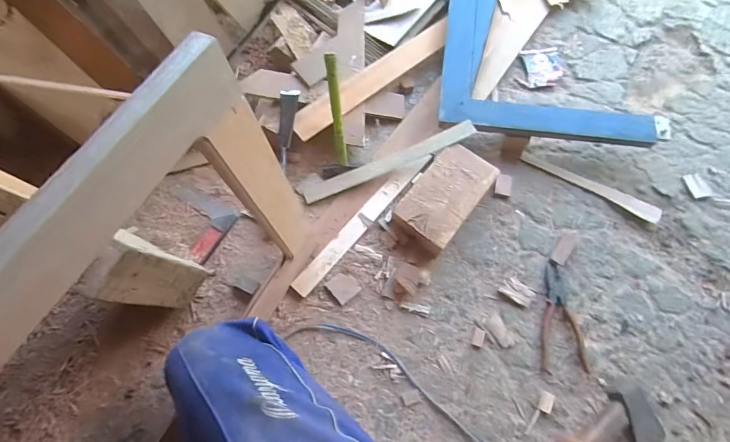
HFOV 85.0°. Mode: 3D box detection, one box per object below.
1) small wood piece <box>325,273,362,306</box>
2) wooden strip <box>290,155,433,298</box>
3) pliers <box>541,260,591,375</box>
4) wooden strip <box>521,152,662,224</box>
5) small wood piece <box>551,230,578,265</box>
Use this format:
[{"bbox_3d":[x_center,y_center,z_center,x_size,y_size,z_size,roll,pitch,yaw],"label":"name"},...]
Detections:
[{"bbox_3d":[-0.041,0.126,0.761,0.050,0.012,0.049,-40,72,-12],"label":"small wood piece"},{"bbox_3d":[-0.005,-0.001,0.796,0.043,0.015,0.371,40,76,16],"label":"wooden strip"},{"bbox_3d":[0.359,0.175,0.744,0.081,0.019,0.200,-3,69,1],"label":"pliers"},{"bbox_3d":[0.473,-0.074,0.843,0.294,0.008,0.031,28,73,12],"label":"wooden strip"},{"bbox_3d":[0.400,0.050,0.798,0.031,0.007,0.080,27,73,12],"label":"small wood piece"}]

